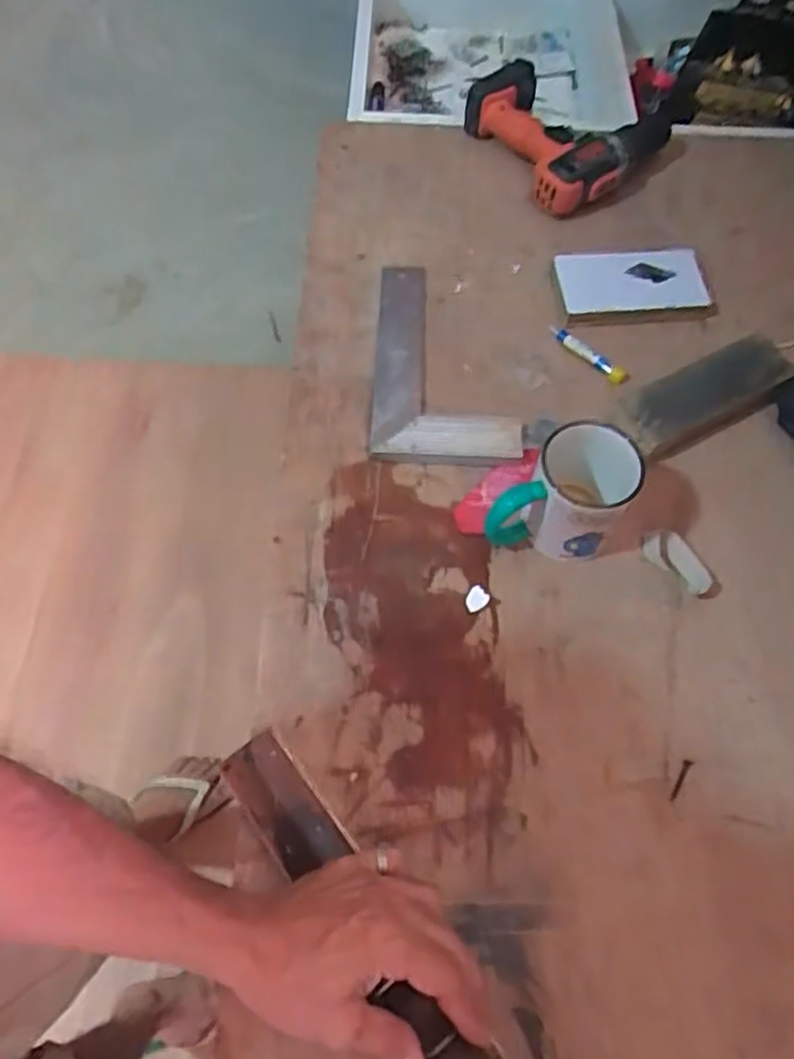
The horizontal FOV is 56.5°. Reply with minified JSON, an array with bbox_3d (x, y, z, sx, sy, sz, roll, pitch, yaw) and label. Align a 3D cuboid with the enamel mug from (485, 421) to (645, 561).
[{"bbox_3d":[0.132,-0.030,0.604,0.112,0.101,0.078,5,63,3],"label":"enamel mug"}]

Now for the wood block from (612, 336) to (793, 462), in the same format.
[{"bbox_3d":[0.287,-0.122,0.693,0.182,0.034,0.062,-24,65,-12],"label":"wood block"}]

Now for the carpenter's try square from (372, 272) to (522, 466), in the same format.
[{"bbox_3d":[0.047,-0.166,0.721,0.136,0.015,0.236,2,62,1],"label":"carpenter's try square"}]

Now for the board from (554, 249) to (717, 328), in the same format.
[{"bbox_3d":[0.242,-0.248,0.756,0.151,0.024,0.086,-5,63,-2],"label":"board"}]

